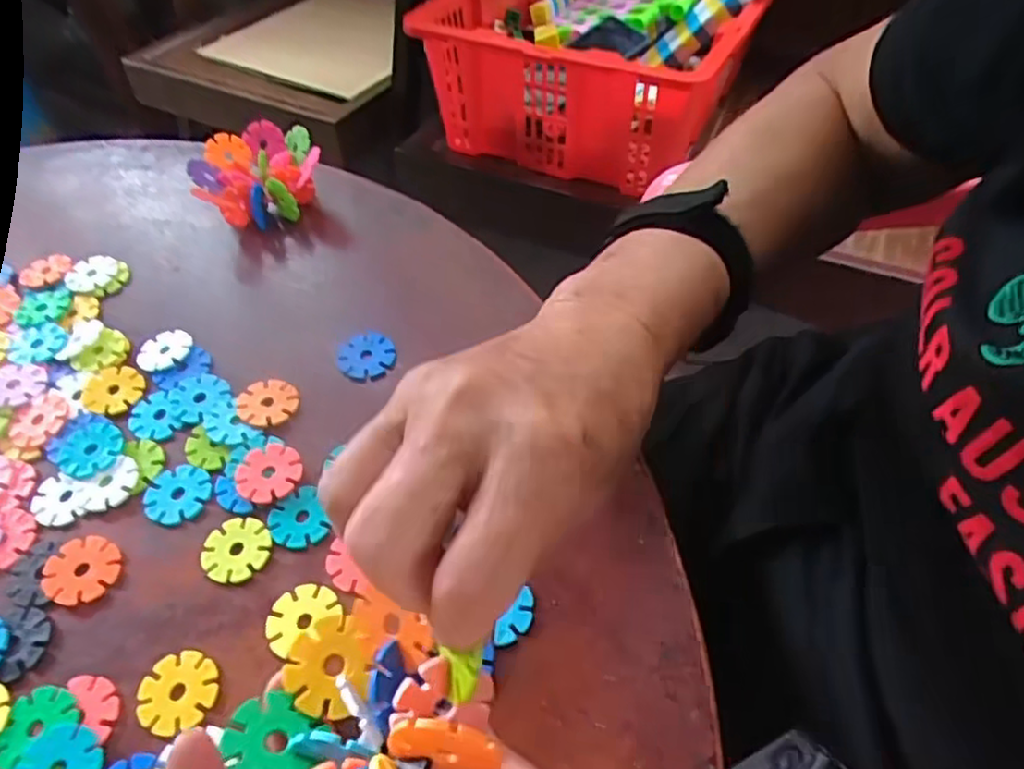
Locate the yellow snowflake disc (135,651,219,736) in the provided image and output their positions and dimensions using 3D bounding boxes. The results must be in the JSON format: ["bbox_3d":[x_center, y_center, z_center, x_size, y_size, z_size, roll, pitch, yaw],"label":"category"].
[{"bbox_3d":[-0.137,0.125,0.280,0.030,0.004,0.029,-2,52,3],"label":"yellow snowflake disc"}]

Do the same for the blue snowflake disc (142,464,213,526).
[{"bbox_3d":[-0.164,0.053,0.337,0.031,0.004,0.032,-2,52,3],"label":"blue snowflake disc"}]

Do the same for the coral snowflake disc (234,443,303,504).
[{"bbox_3d":[-0.119,0.043,0.335,0.032,0.004,0.030,-1,54,2],"label":"coral snowflake disc"}]

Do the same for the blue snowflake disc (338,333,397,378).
[{"bbox_3d":[-0.081,-0.017,0.382,0.031,0.006,0.029,-2,52,3],"label":"blue snowflake disc"}]

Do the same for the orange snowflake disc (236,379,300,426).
[{"bbox_3d":[-0.130,0.009,0.366,0.031,0.004,0.029,-2,52,3],"label":"orange snowflake disc"}]

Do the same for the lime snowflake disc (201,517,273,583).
[{"bbox_3d":[-0.128,0.075,0.317,0.029,0.004,0.031,-2,52,3],"label":"lime snowflake disc"}]

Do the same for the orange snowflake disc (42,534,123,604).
[{"bbox_3d":[-0.197,0.085,0.314,0.032,0.004,0.030,3,51,-4],"label":"orange snowflake disc"}]

